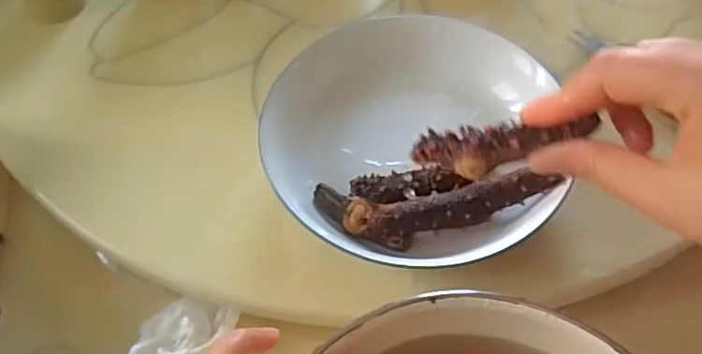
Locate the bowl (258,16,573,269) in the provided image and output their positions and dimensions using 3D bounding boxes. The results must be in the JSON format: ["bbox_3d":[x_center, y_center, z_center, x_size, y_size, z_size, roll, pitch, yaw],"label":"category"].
[{"bbox_3d":[0.032,-0.020,0.368,0.166,0.059,0.156,0,55,1],"label":"bowl"}]

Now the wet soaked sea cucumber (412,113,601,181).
[{"bbox_3d":[0.067,-0.014,0.270,0.078,0.018,0.018,-8,54,21],"label":"wet soaked sea cucumber"}]

